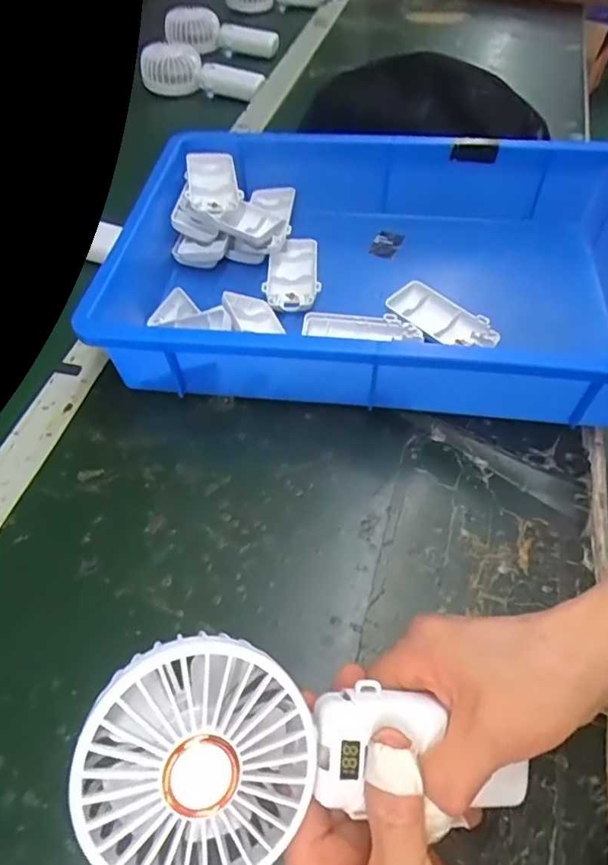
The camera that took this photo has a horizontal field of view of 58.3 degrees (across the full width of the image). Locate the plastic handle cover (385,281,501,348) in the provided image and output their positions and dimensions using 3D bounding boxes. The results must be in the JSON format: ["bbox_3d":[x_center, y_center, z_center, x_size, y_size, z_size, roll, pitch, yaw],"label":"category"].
[{"bbox_3d":[0.116,-0.093,0.454,0.092,0.017,0.042,33,62,22],"label":"plastic handle cover"}]

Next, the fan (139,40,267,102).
[{"bbox_3d":[-0.154,-0.536,0.817,0.208,0.071,0.033,23,59,17],"label":"fan"}]

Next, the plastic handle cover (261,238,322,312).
[{"bbox_3d":[-0.010,-0.147,0.502,0.047,0.013,0.098,2,55,3],"label":"plastic handle cover"}]

